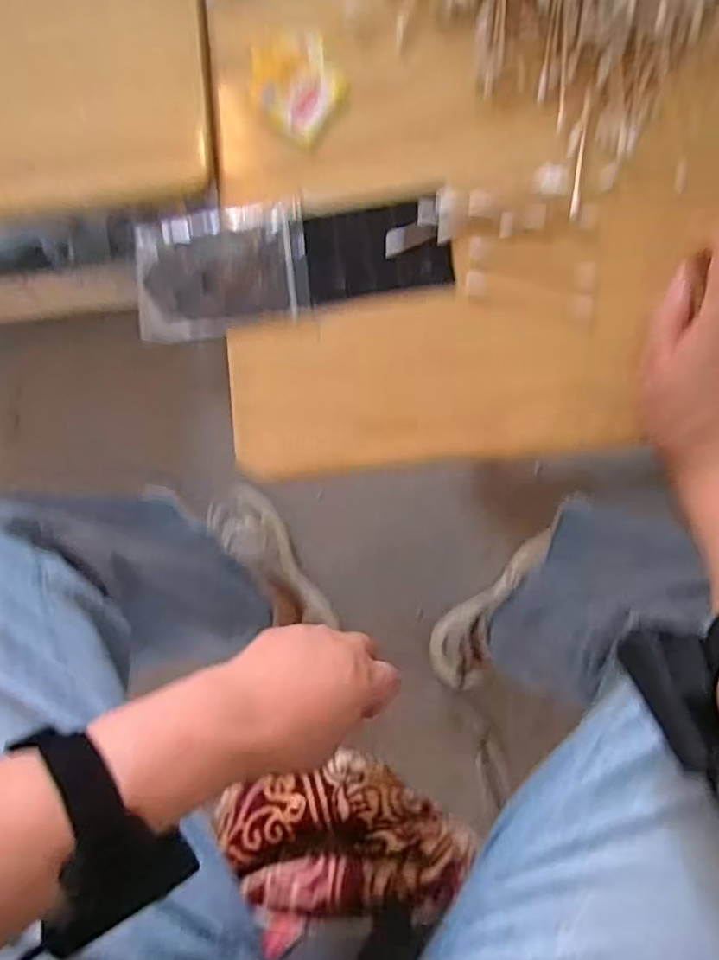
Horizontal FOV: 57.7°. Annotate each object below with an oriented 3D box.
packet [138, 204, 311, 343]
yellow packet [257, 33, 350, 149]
[{"bbox_3d":[-0.081,-0.121,0.380,0.098,0.005,0.072,-6,87,3],"label":"packet"},{"bbox_3d":[-0.035,-0.231,0.383,0.049,0.004,0.063,-31,86,2],"label":"yellow packet"}]

